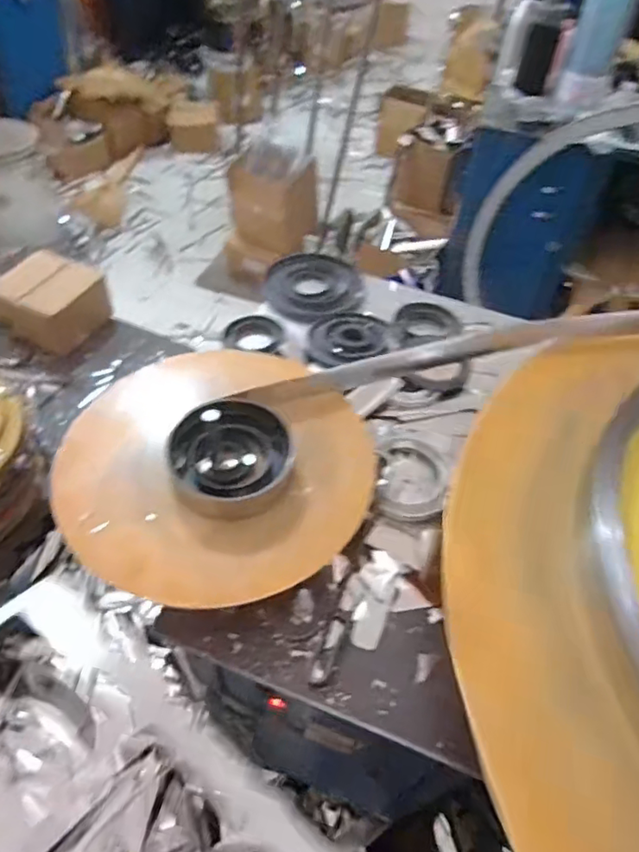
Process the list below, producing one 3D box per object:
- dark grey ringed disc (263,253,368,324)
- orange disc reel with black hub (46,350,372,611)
[{"bbox_3d":[-0.009,-0.258,1.033,0.191,0.047,0.156,8,50,2],"label":"dark grey ringed disc"},{"bbox_3d":[-0.126,0.038,0.707,0.392,0.058,0.369,-11,52,-13],"label":"orange disc reel with black hub"}]

